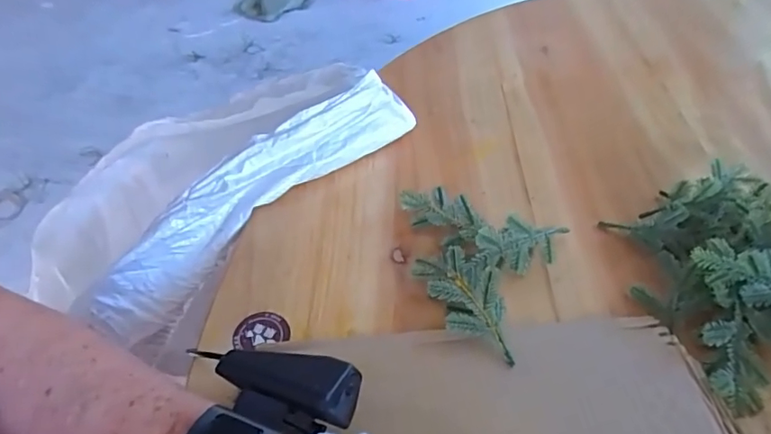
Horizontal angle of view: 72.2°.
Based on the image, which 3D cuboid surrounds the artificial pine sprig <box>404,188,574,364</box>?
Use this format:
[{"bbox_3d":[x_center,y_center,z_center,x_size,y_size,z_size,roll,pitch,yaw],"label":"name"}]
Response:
[{"bbox_3d":[0.049,0.025,0.352,0.107,0.025,0.104,21,49,18],"label":"artificial pine sprig"}]

